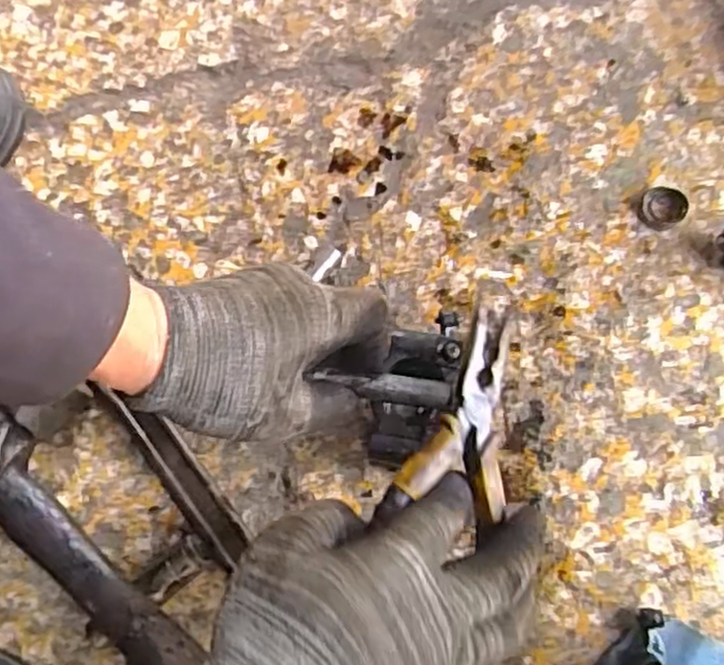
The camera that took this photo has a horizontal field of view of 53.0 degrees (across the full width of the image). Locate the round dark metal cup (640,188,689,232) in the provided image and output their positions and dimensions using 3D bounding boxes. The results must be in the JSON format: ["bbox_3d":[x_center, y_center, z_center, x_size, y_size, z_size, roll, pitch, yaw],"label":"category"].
[{"bbox_3d":[0.193,-0.080,0.465,0.027,0.005,0.029,0,77,1],"label":"round dark metal cup"}]

